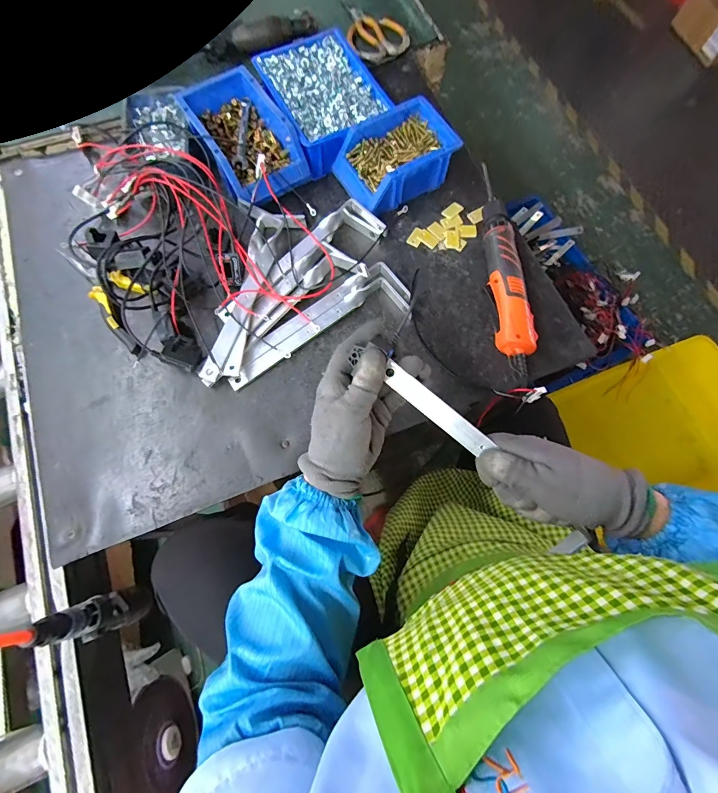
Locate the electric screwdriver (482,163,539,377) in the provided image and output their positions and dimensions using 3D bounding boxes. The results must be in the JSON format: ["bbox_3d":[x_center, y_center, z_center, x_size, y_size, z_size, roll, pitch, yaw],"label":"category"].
[{"bbox_3d":[0.191,-0.181,0.500,0.048,0.041,0.323,-5,74,-2],"label":"electric screwdriver"}]

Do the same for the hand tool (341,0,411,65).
[{"bbox_3d":[0.014,-0.650,0.643,0.096,0.019,0.174,-26,76,-8],"label":"hand tool"}]

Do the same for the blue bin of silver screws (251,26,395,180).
[{"bbox_3d":[-0.054,-0.451,0.565,0.146,0.058,0.195,-28,76,-8],"label":"blue bin of silver screws"}]

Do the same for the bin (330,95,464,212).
[{"bbox_3d":[0.047,-0.341,0.530,0.149,0.069,0.120,-34,77,-10],"label":"bin"}]

